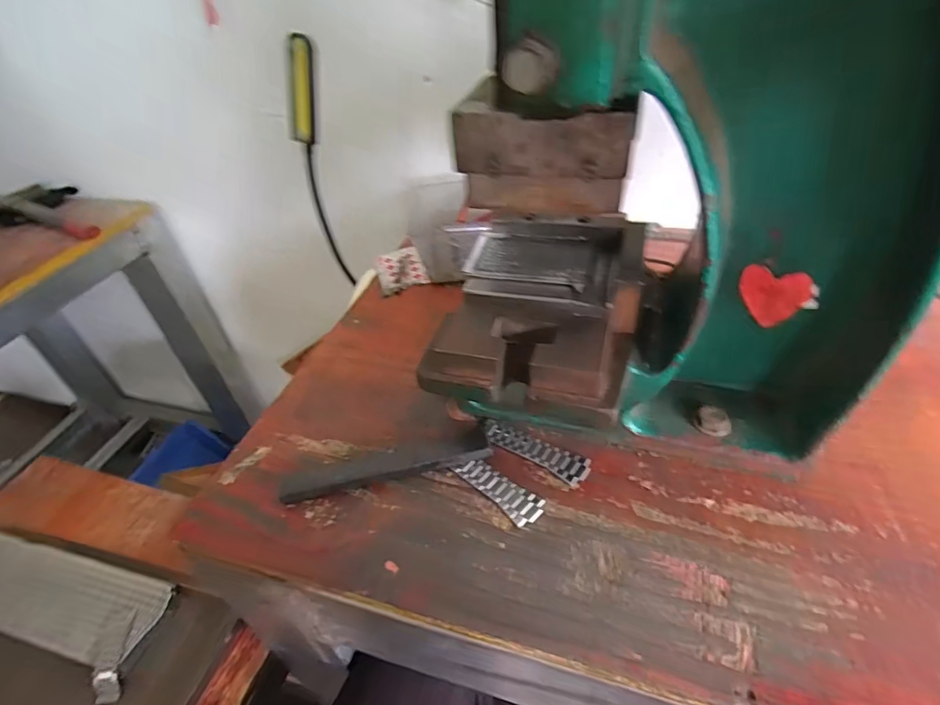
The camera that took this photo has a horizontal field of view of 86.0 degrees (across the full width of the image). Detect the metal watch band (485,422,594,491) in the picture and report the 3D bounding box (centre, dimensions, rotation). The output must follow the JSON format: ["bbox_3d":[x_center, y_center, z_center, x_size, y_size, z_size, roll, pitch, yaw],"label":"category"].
[{"bbox_3d":[0.047,0.072,0.374,0.084,0.005,0.023,22,50,29],"label":"metal watch band"}]

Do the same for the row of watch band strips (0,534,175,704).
[{"bbox_3d":[-0.465,0.261,0.538,0.295,0.028,0.098,7,43,16],"label":"row of watch band strips"}]

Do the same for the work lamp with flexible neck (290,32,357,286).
[{"bbox_3d":[-0.136,-0.162,0.487,0.034,0.246,0.041,-17,42,-10],"label":"work lamp with flexible neck"}]

